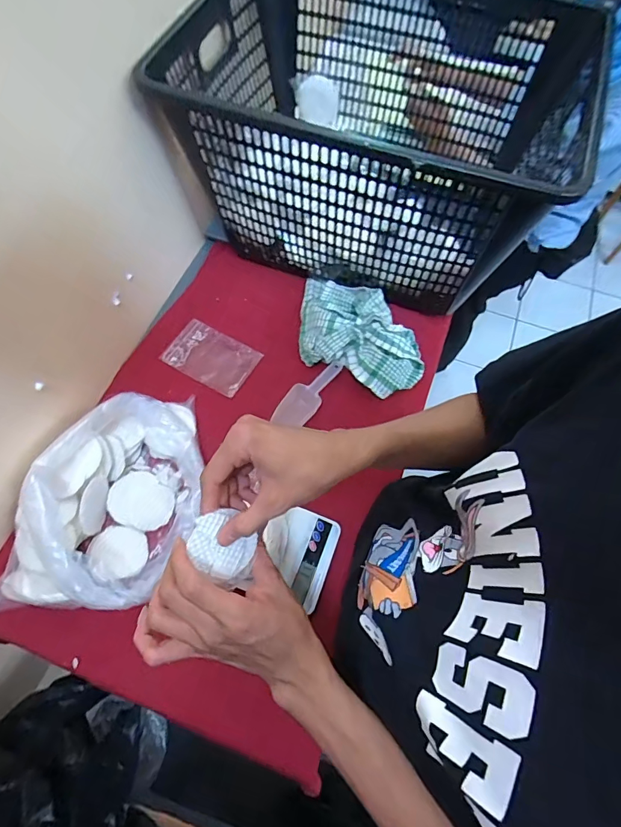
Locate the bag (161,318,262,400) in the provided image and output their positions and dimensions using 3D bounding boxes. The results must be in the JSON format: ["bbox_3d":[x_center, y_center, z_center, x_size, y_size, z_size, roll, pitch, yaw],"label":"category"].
[{"bbox_3d":[-0.169,-0.099,0.720,0.151,0.009,0.097,28,68,10],"label":"bag"}]

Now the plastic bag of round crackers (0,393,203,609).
[{"bbox_3d":[-0.253,0.112,0.563,0.200,0.113,0.323,20,67,7],"label":"plastic bag of round crackers"}]

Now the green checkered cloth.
[{"bbox_3d":[0.079,-0.138,0.713,0.245,0.056,0.160,26,68,9],"label":"green checkered cloth"}]

